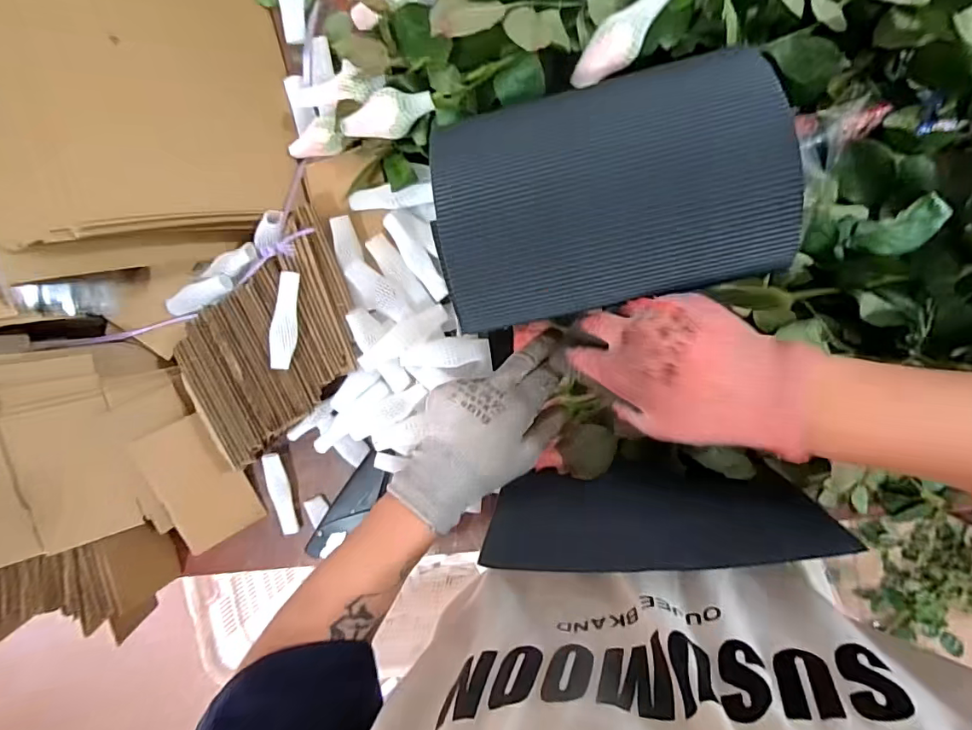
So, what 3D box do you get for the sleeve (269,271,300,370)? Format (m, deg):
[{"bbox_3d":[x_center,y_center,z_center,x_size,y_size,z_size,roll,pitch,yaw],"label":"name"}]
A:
[{"bbox_3d":[-0.191,-0.042,0.472,0.022,0.017,0.090,4,96,8],"label":"sleeve"}]

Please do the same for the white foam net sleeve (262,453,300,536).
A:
[{"bbox_3d":[-0.230,0.144,0.555,0.024,0.012,0.094,-11,94,9],"label":"white foam net sleeve"}]

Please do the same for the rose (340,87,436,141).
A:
[{"bbox_3d":[-0.085,-0.218,0.441,0.081,0.039,0.041,6,96,7],"label":"rose"}]

